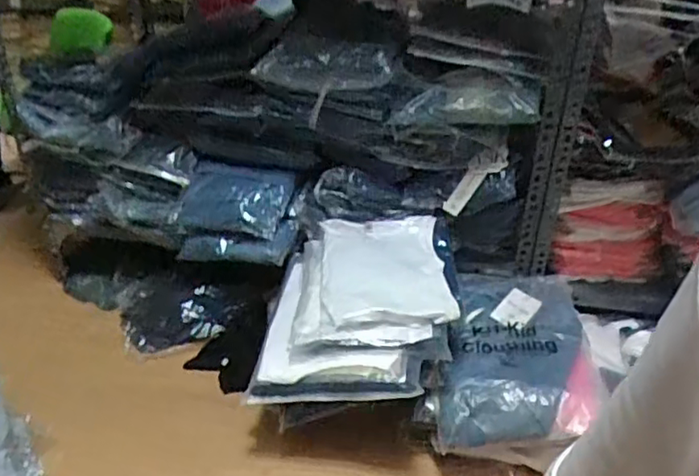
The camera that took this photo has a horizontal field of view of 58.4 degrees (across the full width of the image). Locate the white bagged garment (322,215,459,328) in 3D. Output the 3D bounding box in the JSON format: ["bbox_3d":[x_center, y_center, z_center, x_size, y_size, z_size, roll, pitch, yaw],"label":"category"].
[{"bbox_3d":[0.064,0.054,1.060,0.222,0.049,0.254,1,33,1],"label":"white bagged garment"}]

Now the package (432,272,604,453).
[{"bbox_3d":[0.267,0.183,1.045,0.269,0.049,0.332,-5,42,3],"label":"package"}]

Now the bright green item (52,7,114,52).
[{"bbox_3d":[-0.739,-0.571,1.706,0.255,0.115,0.028,3,30,32],"label":"bright green item"}]

